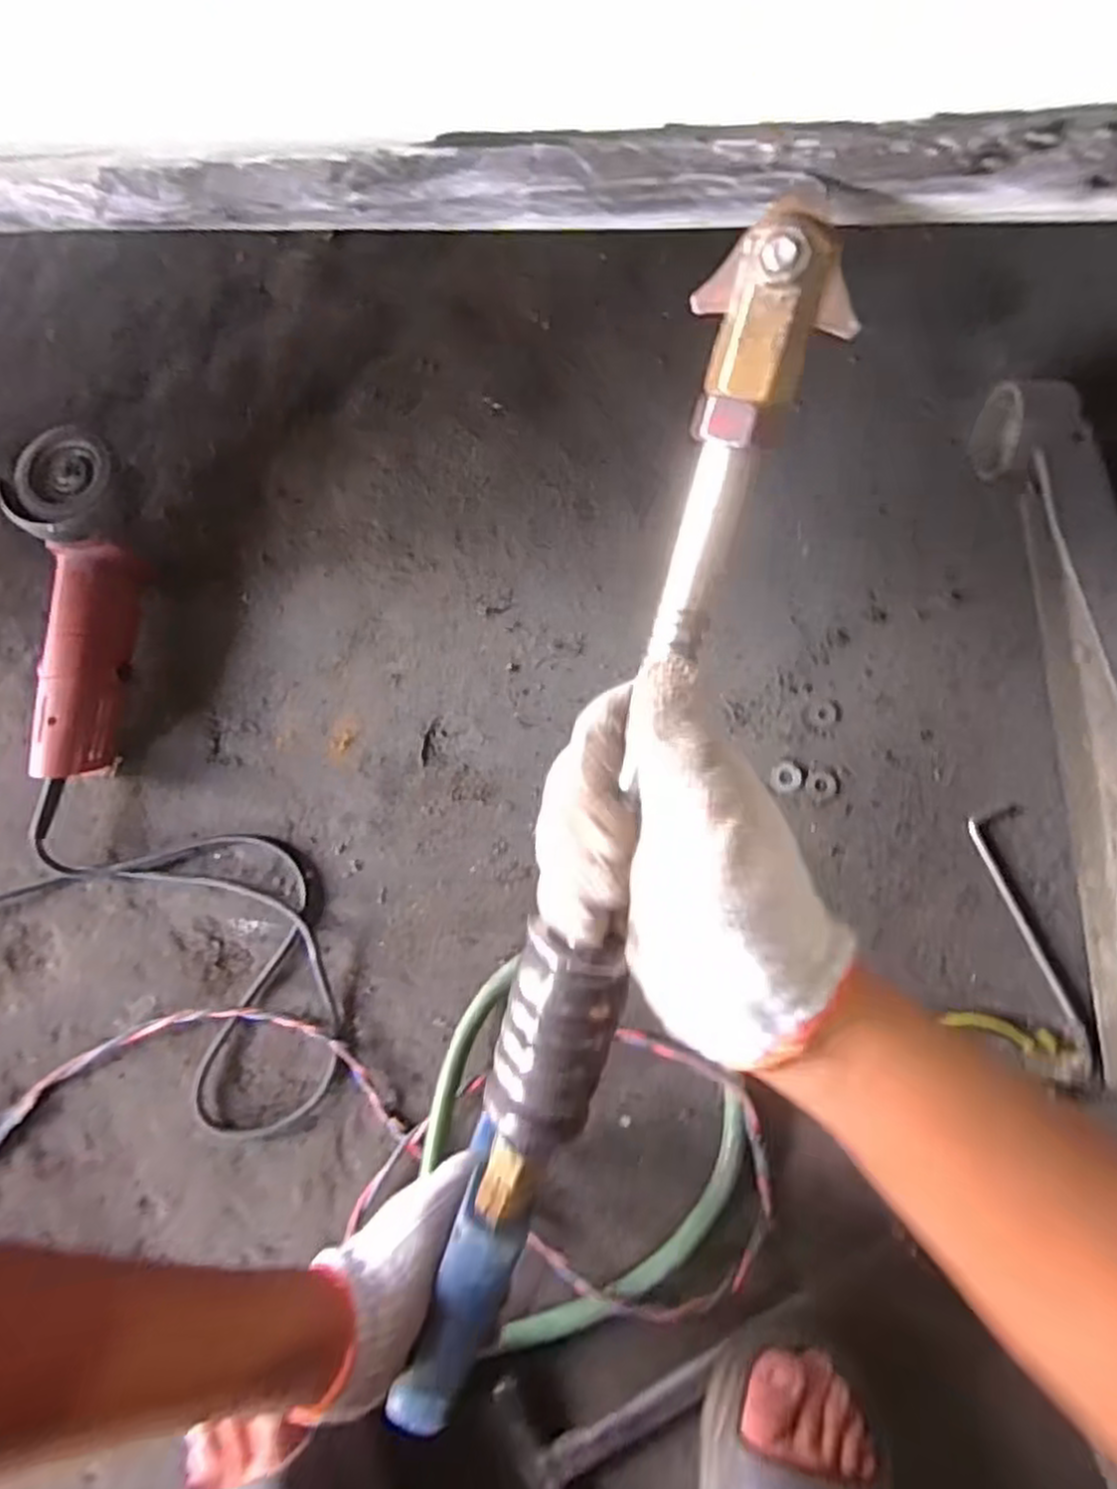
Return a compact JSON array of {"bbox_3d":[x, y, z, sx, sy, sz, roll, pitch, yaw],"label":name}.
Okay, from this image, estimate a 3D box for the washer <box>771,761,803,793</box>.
[{"bbox_3d":[0.190,0.027,0.620,0.025,0.004,0.027,0,78,1],"label":"washer"}]

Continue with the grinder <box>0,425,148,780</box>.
[{"bbox_3d":[-0.402,-0.116,0.631,0.088,0.072,0.284,0,94,1],"label":"grinder"}]

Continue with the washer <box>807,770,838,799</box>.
[{"bbox_3d":[0.219,0.033,0.619,0.024,0.004,0.025,0,78,1],"label":"washer"}]

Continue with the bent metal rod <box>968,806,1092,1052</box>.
[{"bbox_3d":[0.381,0.139,0.585,0.041,0.019,0.181,-18,78,-2],"label":"bent metal rod"}]

